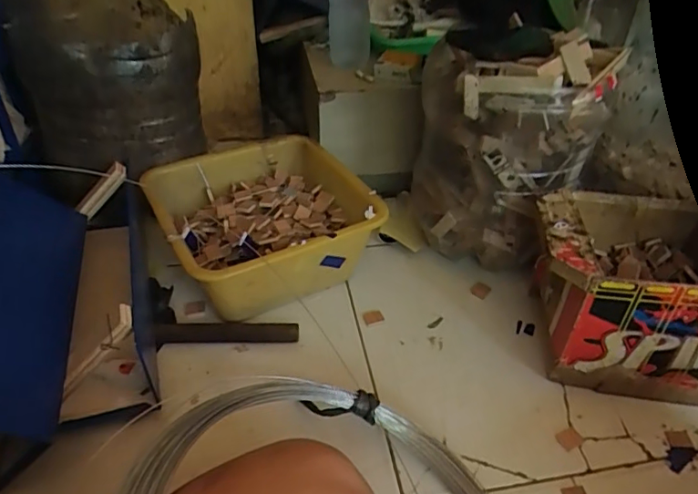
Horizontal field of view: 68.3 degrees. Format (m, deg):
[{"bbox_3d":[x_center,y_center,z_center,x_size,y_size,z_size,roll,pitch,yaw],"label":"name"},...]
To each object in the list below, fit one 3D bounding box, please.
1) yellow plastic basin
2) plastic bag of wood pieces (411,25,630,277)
[{"bbox_3d":[-0.113,-0.028,0.752,0.293,0.133,0.270,-23,44,-25],"label":"yellow plastic basin"},{"bbox_3d":[0.218,-0.118,0.721,0.213,0.297,0.175,-2,39,-3],"label":"plastic bag of wood pieces"}]

